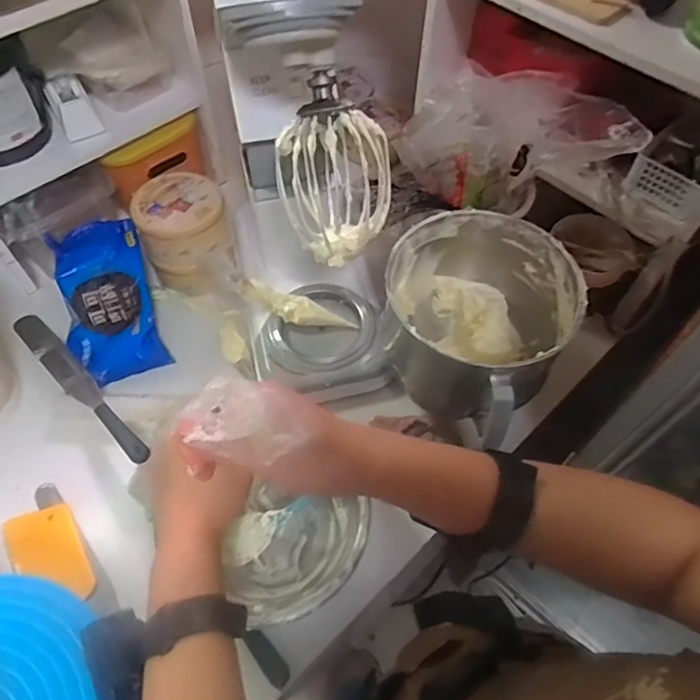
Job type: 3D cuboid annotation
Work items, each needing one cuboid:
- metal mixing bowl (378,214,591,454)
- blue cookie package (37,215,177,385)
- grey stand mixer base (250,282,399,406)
[{"bbox_3d":[0.157,-0.033,0.715,0.222,0.188,0.236,1,58,-1],"label":"metal mixing bowl"},{"bbox_3d":[-0.362,-0.073,0.816,0.136,0.032,0.238,-17,85,-4],"label":"blue cookie package"},{"bbox_3d":[-0.049,-0.017,0.807,0.183,0.034,0.188,-13,59,-9],"label":"grey stand mixer base"}]

